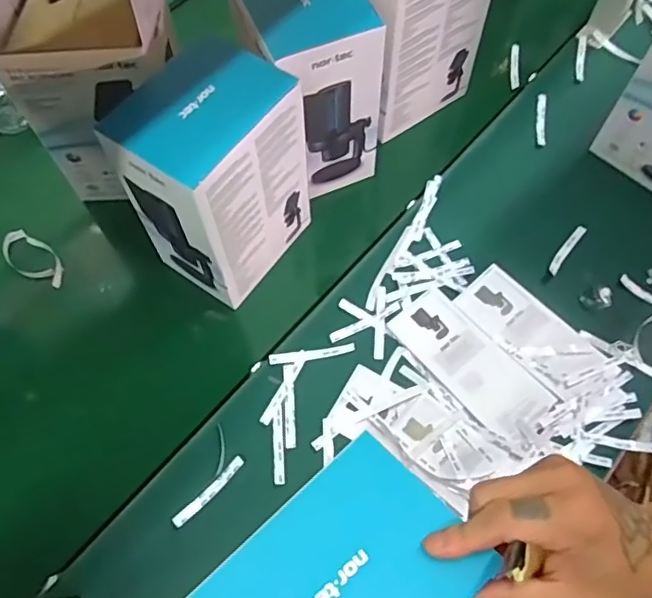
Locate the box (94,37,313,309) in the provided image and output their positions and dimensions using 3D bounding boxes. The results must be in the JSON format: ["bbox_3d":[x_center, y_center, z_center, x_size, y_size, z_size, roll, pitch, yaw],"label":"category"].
[{"bbox_3d":[-0.107,-0.121,0.596,0.115,0.217,0.152,34,70,15],"label":"box"}]

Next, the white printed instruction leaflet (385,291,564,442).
[{"bbox_3d":[0.159,0.067,0.632,0.083,0.006,0.179,-39,71,-15],"label":"white printed instruction leaflet"}]

